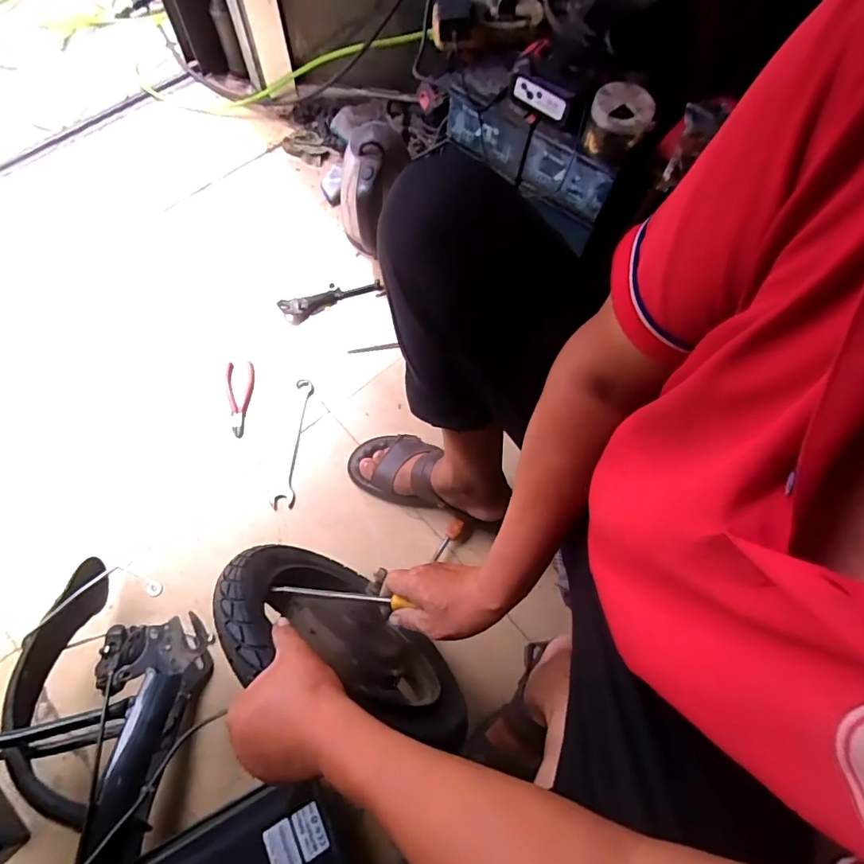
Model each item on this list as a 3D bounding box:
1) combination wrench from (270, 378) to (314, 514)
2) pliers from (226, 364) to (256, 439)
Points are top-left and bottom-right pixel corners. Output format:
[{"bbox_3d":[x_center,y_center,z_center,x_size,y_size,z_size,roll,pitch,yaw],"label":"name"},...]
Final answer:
[{"bbox_3d":[-0.248,0.016,0.862,0.041,0.012,0.235,5,71,-1],"label":"combination wrench"},{"bbox_3d":[-0.349,-0.062,0.882,0.049,0.016,0.139,-4,71,-4],"label":"pliers"}]

